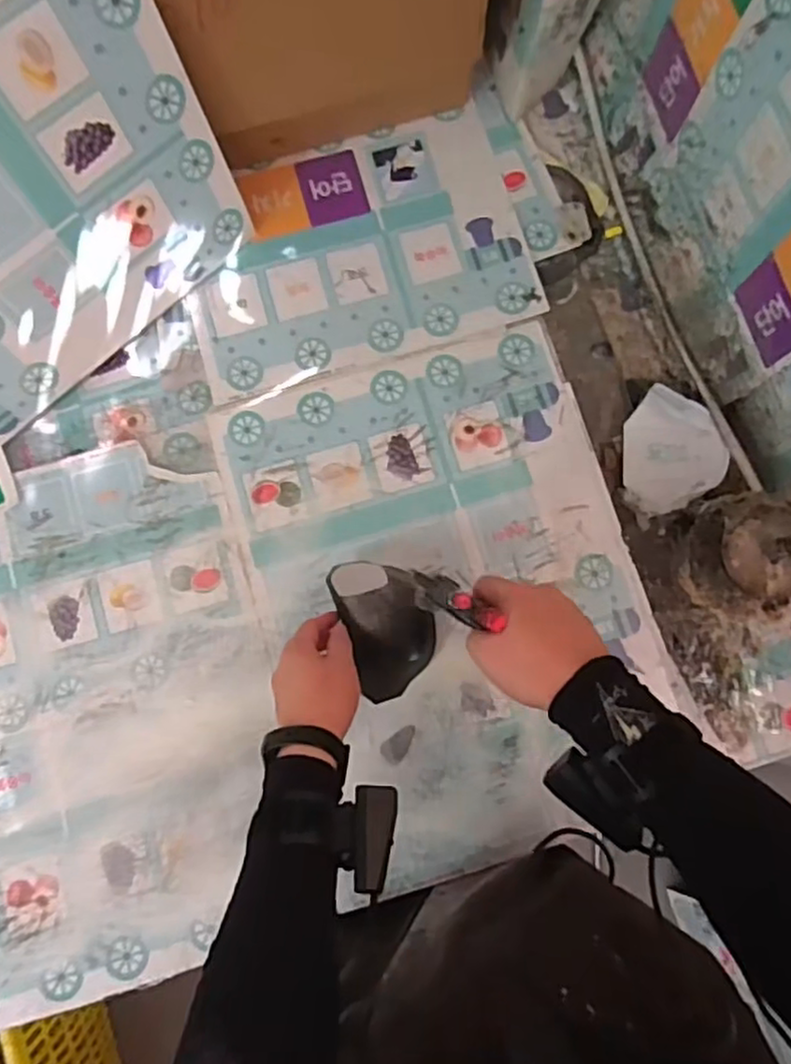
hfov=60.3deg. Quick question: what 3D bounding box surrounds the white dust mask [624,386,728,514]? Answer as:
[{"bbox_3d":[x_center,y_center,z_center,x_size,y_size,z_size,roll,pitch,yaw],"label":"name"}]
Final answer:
[{"bbox_3d":[0.291,-0.090,0.727,0.104,0.033,0.122,-21,81,-3],"label":"white dust mask"}]

